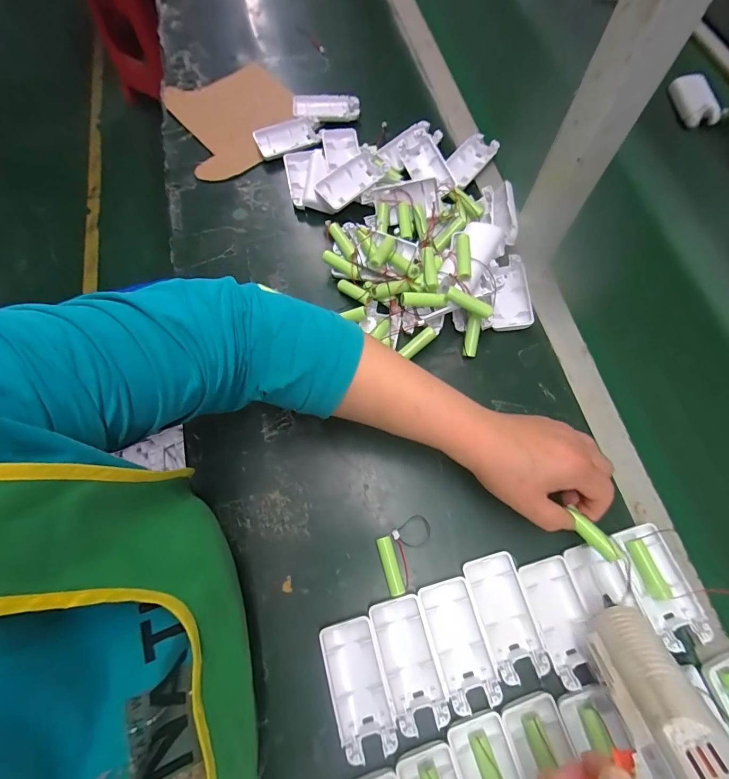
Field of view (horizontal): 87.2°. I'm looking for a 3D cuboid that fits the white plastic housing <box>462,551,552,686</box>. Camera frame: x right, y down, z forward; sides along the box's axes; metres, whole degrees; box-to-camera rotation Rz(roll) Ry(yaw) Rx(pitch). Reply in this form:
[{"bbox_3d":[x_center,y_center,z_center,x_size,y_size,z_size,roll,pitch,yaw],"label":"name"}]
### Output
[{"bbox_3d":[0.121,0.194,0.332,0.045,0.012,0.093,-17,70,-4],"label":"white plastic housing"}]

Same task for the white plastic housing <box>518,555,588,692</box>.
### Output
[{"bbox_3d":[0.170,0.197,0.331,0.045,0.011,0.092,-16,70,-4],"label":"white plastic housing"}]

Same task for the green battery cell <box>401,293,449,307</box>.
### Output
[{"bbox_3d":[0.063,-0.097,0.407,0.050,0.014,0.013,-3,70,1],"label":"green battery cell"}]

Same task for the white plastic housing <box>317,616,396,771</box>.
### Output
[{"bbox_3d":[-0.006,0.244,0.317,0.045,0.013,0.092,-16,70,-3],"label":"white plastic housing"}]

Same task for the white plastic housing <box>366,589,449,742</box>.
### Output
[{"bbox_3d":[0.036,0.226,0.321,0.045,0.011,0.093,-16,70,-3],"label":"white plastic housing"}]

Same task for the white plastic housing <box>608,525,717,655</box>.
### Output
[{"bbox_3d":[0.258,0.168,0.334,0.043,0.016,0.093,-16,70,-3],"label":"white plastic housing"}]

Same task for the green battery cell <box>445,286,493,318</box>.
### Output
[{"bbox_3d":[0.108,-0.090,0.394,0.050,0.013,0.012,25,70,-5],"label":"green battery cell"}]

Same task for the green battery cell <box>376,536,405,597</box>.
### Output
[{"bbox_3d":[0.024,0.160,0.349,0.014,0.014,0.049,-16,70,-4],"label":"green battery cell"}]

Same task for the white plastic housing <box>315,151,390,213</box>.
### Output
[{"bbox_3d":[-0.012,-0.260,0.470,0.096,0.020,0.042,-41,73,-12],"label":"white plastic housing"}]

